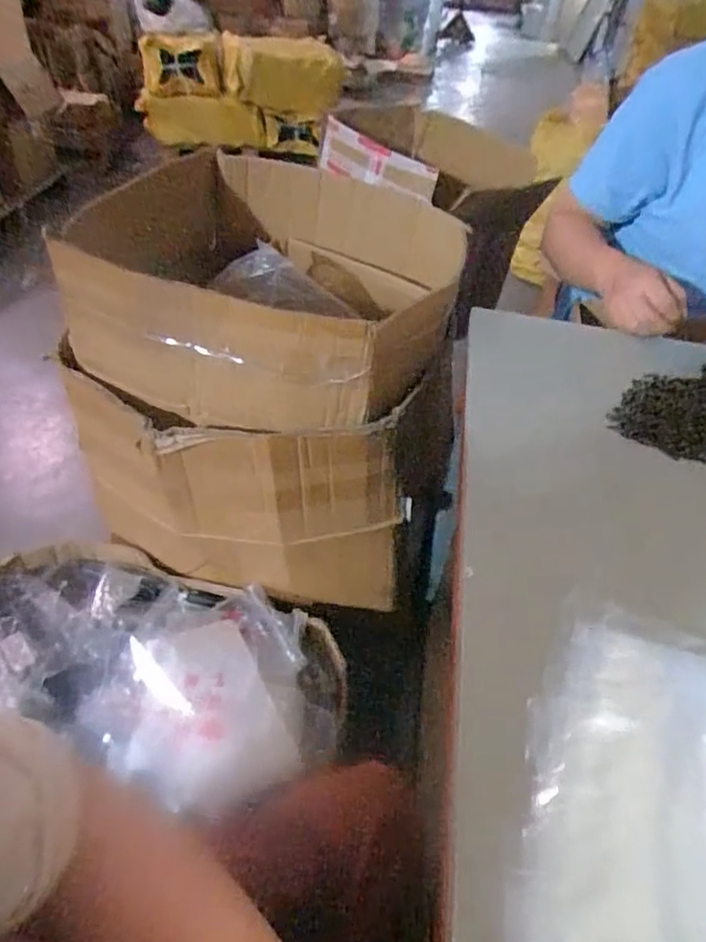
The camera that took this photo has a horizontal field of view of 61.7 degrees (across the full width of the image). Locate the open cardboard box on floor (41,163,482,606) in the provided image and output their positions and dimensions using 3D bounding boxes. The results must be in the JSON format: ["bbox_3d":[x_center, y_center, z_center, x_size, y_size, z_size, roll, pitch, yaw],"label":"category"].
[{"bbox_3d":[-0.122,-0.116,0.903,0.486,0.477,0.449,16,42,11],"label":"open cardboard box on floor"}]

